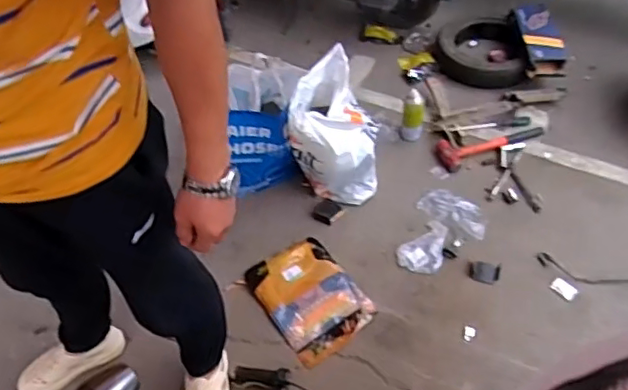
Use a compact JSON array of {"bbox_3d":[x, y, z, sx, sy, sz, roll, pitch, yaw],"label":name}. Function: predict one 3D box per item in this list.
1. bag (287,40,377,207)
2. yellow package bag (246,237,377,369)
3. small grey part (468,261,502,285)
[{"bbox_3d":[0.052,-0.156,1.539,0.224,0.352,0.194,-6,47,2],"label":"bag"},{"bbox_3d":[-0.012,0.256,1.489,0.227,0.023,0.307,-33,61,-17],"label":"yellow package bag"},{"bbox_3d":[0.426,0.195,1.470,0.077,0.016,0.055,10,50,16],"label":"small grey part"}]

